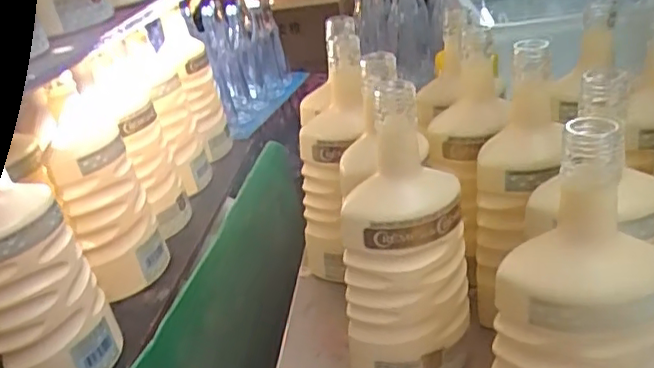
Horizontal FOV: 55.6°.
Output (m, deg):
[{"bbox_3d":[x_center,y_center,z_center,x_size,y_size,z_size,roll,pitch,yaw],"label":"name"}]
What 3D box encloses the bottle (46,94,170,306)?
[{"bbox_3d":[-0.223,0.018,0.632,0.077,0.197,0.077,-19,28,-14],"label":"bottle"}]

